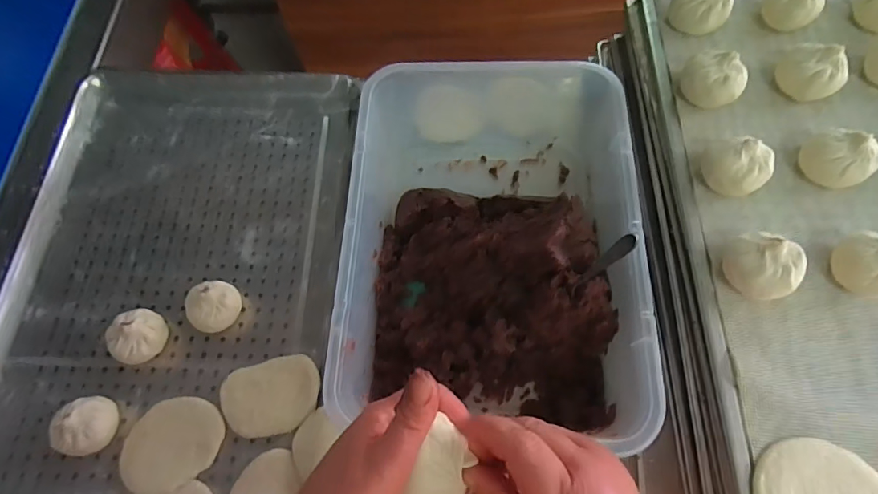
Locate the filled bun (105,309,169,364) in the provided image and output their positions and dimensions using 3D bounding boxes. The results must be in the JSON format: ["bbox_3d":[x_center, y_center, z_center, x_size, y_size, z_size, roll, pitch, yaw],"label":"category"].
[{"bbox_3d":[-0.323,0.096,0.519,0.051,0.044,0.056,24,71,12],"label":"filled bun"}]

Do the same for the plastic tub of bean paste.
[{"bbox_3d":[0.054,-0.026,0.519,0.268,0.133,0.432,1,68,4],"label":"plastic tub of bean paste"}]

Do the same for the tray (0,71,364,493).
[{"bbox_3d":[-0.303,0.031,0.565,0.382,0.059,0.596,-2,68,2],"label":"tray"}]

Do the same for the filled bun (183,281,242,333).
[{"bbox_3d":[-0.251,0.065,0.535,0.055,0.046,0.056,24,71,12],"label":"filled bun"}]

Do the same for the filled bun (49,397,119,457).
[{"bbox_3d":[-0.352,0.178,0.481,0.049,0.044,0.055,2,68,4],"label":"filled bun"}]

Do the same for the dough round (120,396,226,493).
[{"bbox_3d":[-0.271,0.199,0.488,0.087,0.012,0.097,39,69,19],"label":"dough round"}]

